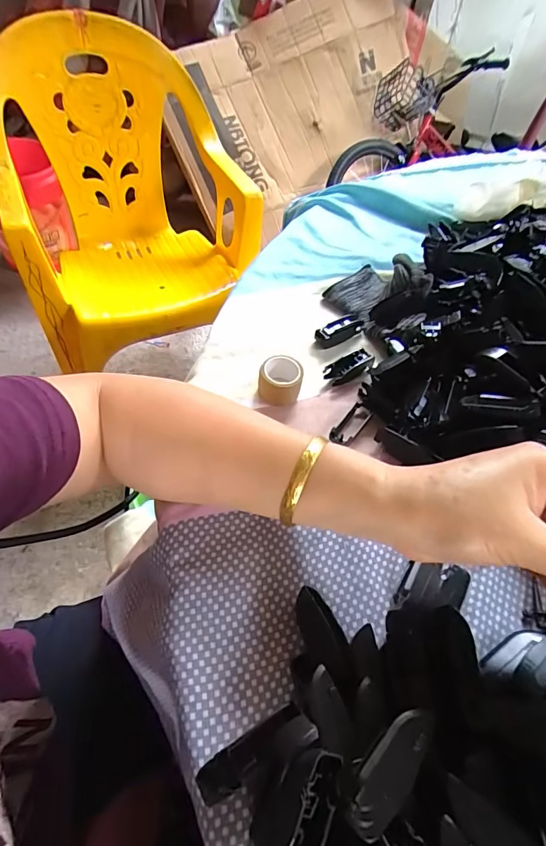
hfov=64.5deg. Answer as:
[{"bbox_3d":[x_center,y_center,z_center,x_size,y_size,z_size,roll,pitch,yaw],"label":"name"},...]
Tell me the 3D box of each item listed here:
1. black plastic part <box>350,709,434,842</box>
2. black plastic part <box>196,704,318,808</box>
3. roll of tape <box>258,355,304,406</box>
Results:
[{"bbox_3d":[0.050,0.142,0.179,0.051,0.004,0.018,-37,64,-27],"label":"black plastic part"},{"bbox_3d":[-0.007,0.155,0.204,0.061,0.015,0.018,-34,60,2],"label":"black plastic part"},{"bbox_3d":[0.007,-0.035,0.352,0.033,0.025,0.032,2,54,-3],"label":"roll of tape"}]

